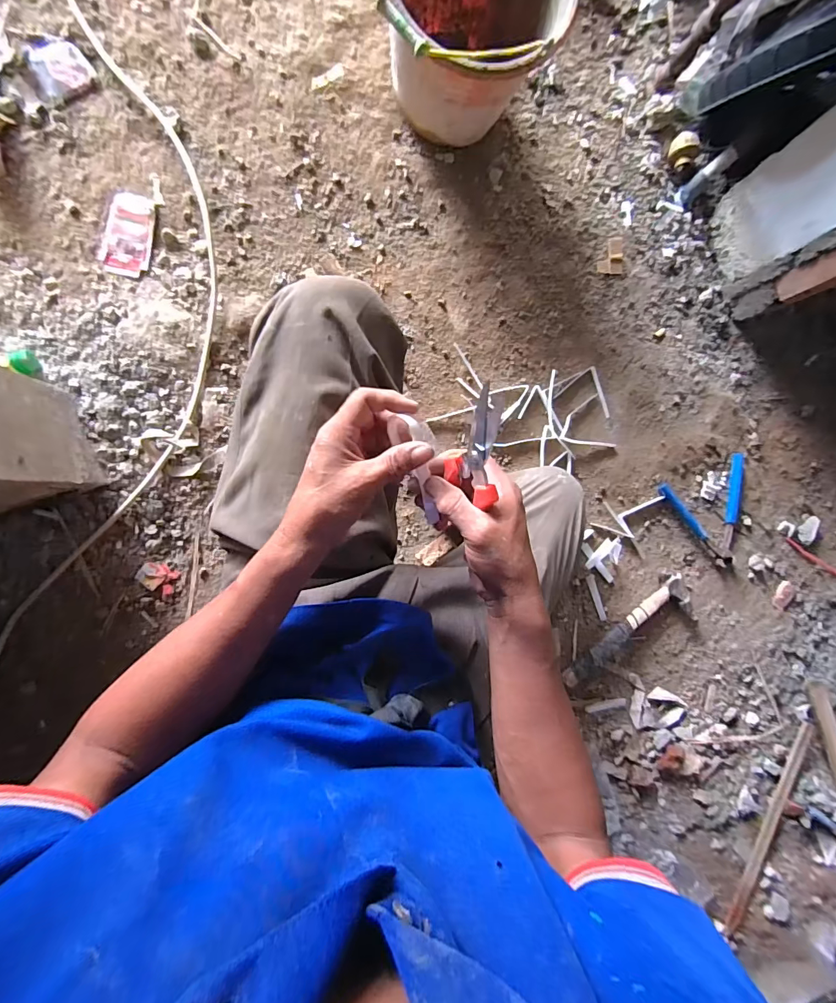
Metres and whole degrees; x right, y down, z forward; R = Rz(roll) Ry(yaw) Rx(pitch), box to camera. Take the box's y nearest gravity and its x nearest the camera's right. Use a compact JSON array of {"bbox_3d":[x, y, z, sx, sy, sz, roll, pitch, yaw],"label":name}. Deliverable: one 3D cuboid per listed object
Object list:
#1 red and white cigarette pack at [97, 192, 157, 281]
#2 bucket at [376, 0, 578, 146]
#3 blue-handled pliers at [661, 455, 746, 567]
[{"bbox_3d":[-0.450,-0.416,0.688,0.068,0.006,0.124,13,90,-10],"label":"red and white cigarette pack"},{"bbox_3d":[0.068,-0.699,0.663,0.255,0.214,0.258,0,92,-9],"label":"bucket"},{"bbox_3d":[0.585,0.025,0.867,0.182,0.022,0.194,-25,96,-8],"label":"blue-handled pliers"}]

